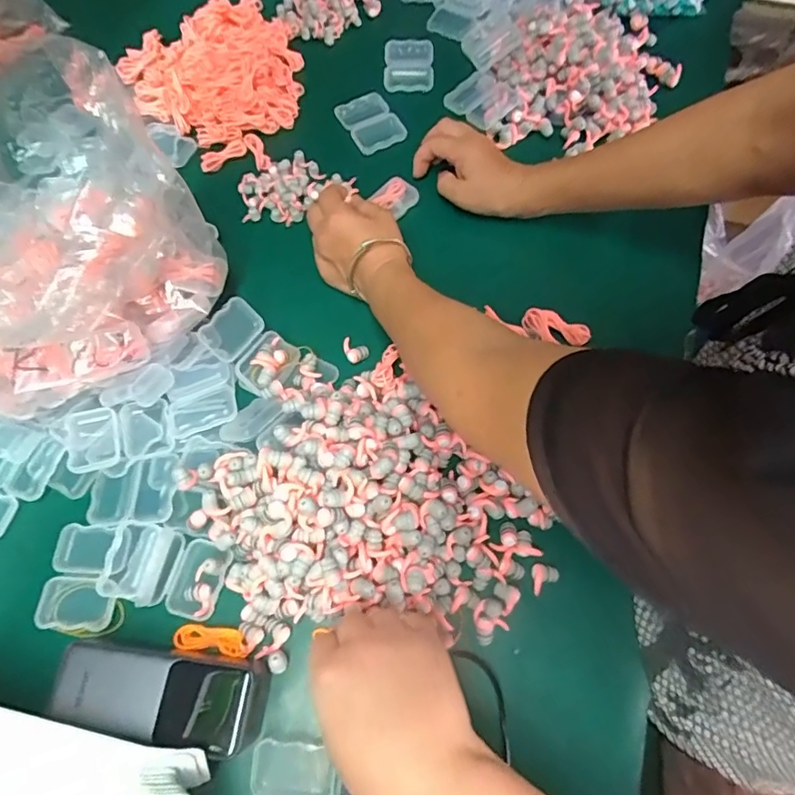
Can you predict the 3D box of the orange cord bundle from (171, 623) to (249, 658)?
[{"bbox_3d":[-0.137,0.177,0.388,0.056,0.004,0.018,7,68,3],"label":"orange cord bundle"}]

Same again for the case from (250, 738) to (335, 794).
[{"bbox_3d":[-0.071,0.253,0.357,0.054,0.013,0.036,2,68,1],"label":"case"}]

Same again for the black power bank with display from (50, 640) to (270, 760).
[{"bbox_3d":[-0.158,0.198,0.358,0.134,0.045,0.054,7,68,3],"label":"black power bank with display"}]

